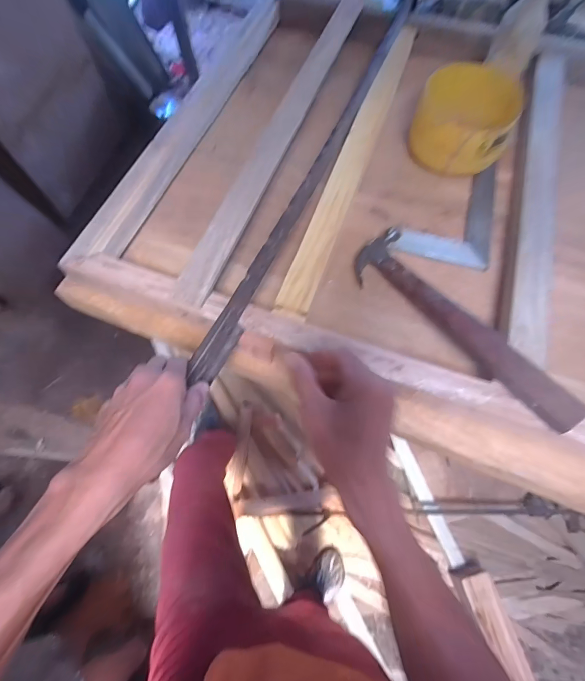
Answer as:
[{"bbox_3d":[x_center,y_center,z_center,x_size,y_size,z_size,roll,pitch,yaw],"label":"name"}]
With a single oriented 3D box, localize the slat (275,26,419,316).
[{"bbox_3d":[0.116,-0.337,0.595,0.051,0.026,0.701,19,69,7],"label":"slat"}]

